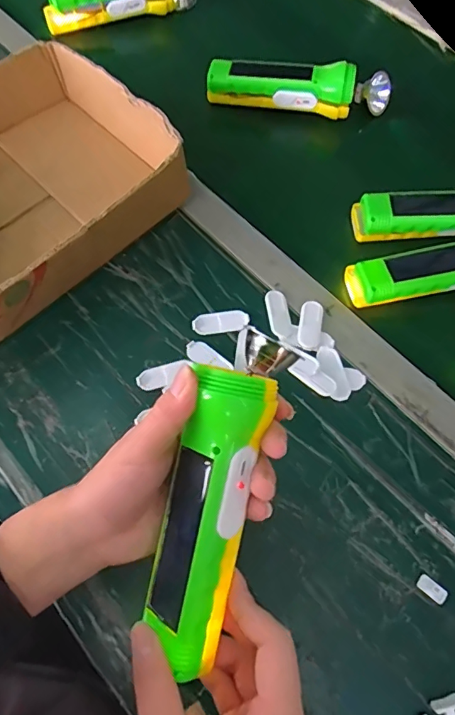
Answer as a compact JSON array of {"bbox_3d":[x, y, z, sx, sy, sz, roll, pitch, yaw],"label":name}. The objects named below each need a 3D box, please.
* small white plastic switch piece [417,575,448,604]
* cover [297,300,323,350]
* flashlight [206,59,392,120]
[{"bbox_3d":[0.149,0.168,0.352,0.020,0.008,0.011,41,70,15],"label":"small white plastic switch piece"},{"bbox_3d":[0.075,-0.030,0.439,0.020,0.004,0.048,10,65,2],"label":"cover"},{"bbox_3d":[0.083,-0.306,0.556,0.213,0.054,0.054,4,65,-1],"label":"flashlight"}]

